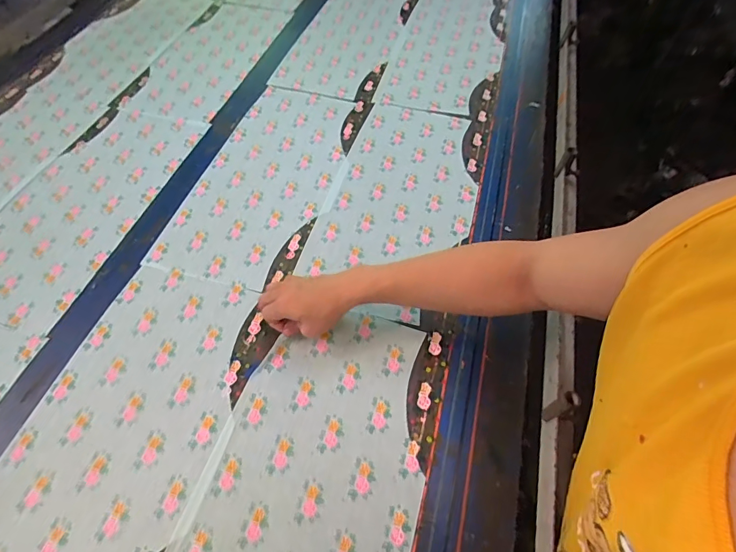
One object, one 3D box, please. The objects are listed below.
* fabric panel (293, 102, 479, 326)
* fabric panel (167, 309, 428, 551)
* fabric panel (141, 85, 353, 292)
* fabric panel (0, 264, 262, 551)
[{"bbox_3d":[0.062,-0.144,0.749,0.237,0.011,0.473,15,56,9],"label":"fabric panel"},{"bbox_3d":[-0.067,0.252,0.486,0.235,0.008,0.472,14,57,9],"label":"fabric panel"},{"bbox_3d":[-0.170,-0.192,0.784,0.242,0.010,0.482,12,57,9],"label":"fabric panel"},{"bbox_3d":[-0.303,0.203,0.514,0.243,0.009,0.480,15,57,9],"label":"fabric panel"}]

